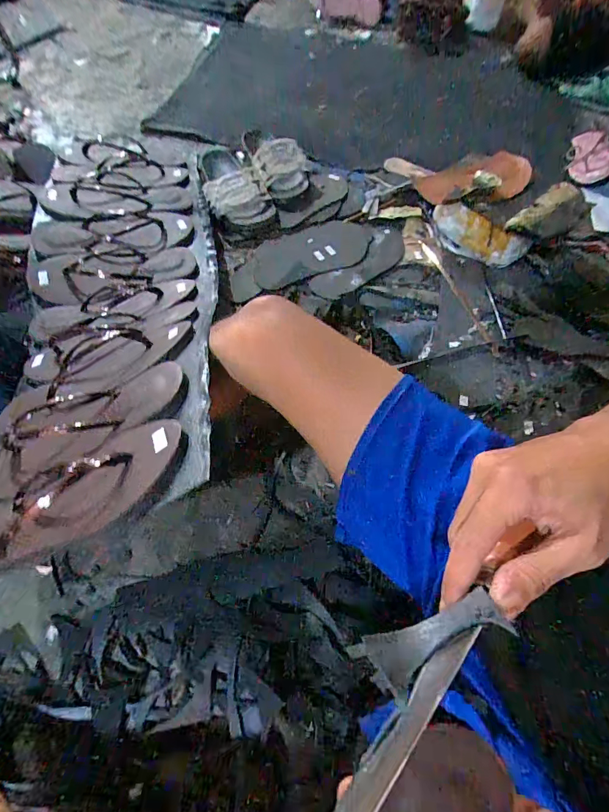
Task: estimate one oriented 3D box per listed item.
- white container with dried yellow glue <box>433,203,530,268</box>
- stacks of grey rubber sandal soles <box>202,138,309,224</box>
[{"bbox_3d":[0.334,-0.342,0.809,0.196,0.064,0.068,40,65,15],"label":"white container with dried yellow glue"},{"bbox_3d":[-0.088,-0.444,0.822,0.121,0.084,0.224,36,64,13],"label":"stacks of grey rubber sandal soles"}]

